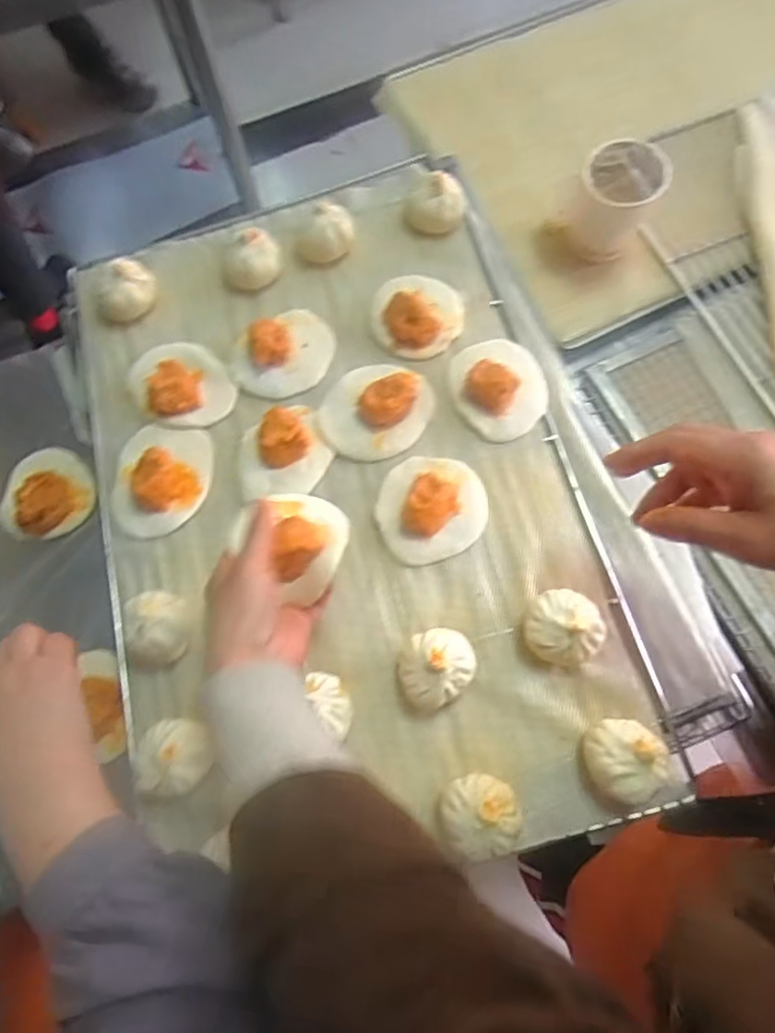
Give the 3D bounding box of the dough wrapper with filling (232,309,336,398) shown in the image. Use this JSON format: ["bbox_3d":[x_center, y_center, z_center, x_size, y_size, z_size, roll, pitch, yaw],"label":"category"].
[{"bbox_3d":[-0.096,-0.156,0.555,0.092,0.034,0.084,-14,72,-4],"label":"dough wrapper with filling"}]

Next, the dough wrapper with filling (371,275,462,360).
[{"bbox_3d":[0.028,-0.189,0.566,0.082,0.022,0.087,-1,71,0],"label":"dough wrapper with filling"}]

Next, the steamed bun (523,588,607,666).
[{"bbox_3d":[0.130,0.083,0.463,0.054,0.047,0.054,0,71,0],"label":"steamed bun"}]

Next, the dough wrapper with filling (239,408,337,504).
[{"bbox_3d":[-0.092,-0.056,0.525,0.080,0.026,0.073,0,71,0],"label":"dough wrapper with filling"}]

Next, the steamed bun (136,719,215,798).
[{"bbox_3d":[-0.149,0.168,0.435,0.055,0.044,0.047,7,72,3],"label":"steamed bun"}]

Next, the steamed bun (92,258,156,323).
[{"bbox_3d":[-0.240,-0.206,0.564,0.058,0.033,0.046,-31,74,-10],"label":"steamed bun"}]

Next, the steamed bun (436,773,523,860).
[{"bbox_3d":[0.062,0.201,0.419,0.051,0.044,0.048,0,71,0],"label":"steamed bun"}]

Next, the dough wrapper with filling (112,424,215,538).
[{"bbox_3d":[-0.190,-0.036,0.514,0.082,0.029,0.099,5,72,2],"label":"dough wrapper with filling"}]

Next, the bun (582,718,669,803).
[{"bbox_3d":[0.163,0.168,0.430,0.050,0.045,0.051,8,72,3],"label":"bun"}]

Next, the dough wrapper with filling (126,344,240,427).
[{"bbox_3d":[-0.184,-0.121,0.542,0.080,0.025,0.087,0,71,0],"label":"dough wrapper with filling"}]

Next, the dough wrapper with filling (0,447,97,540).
[{"bbox_3d":[-0.323,-0.022,0.580,0.085,0.026,0.089,-1,71,2],"label":"dough wrapper with filling"}]

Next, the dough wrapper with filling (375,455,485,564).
[{"bbox_3d":[0.034,-0.013,0.502,0.087,0.030,0.087,0,71,0],"label":"dough wrapper with filling"}]

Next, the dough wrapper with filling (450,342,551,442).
[{"bbox_3d":[0.101,-0.119,0.537,0.087,0.034,0.094,0,71,0],"label":"dough wrapper with filling"}]

